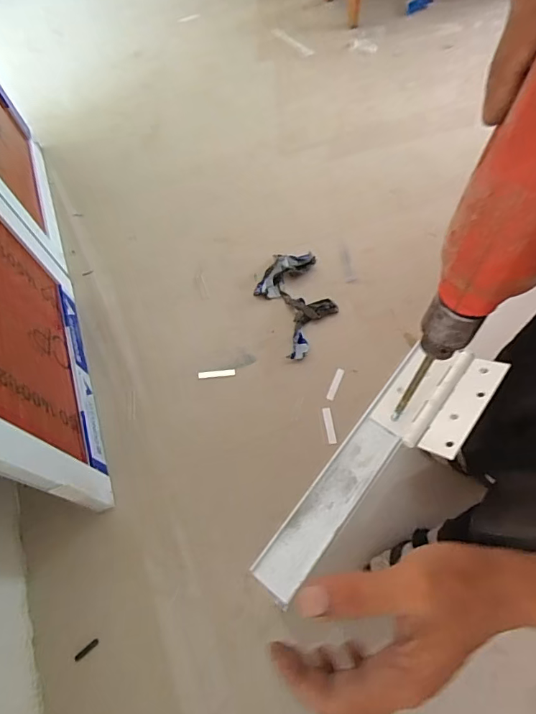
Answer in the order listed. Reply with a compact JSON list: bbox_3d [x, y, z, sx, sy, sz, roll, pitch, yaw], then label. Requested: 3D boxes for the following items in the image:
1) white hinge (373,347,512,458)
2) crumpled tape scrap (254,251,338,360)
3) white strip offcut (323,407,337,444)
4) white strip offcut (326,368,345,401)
[{"bbox_3d":[0.143,0.029,0.369,0.068,0.020,0.101,35,66,20],"label":"white hinge"},{"bbox_3d":[0.098,-0.177,1.392,0.217,0.033,0.370,-17,60,-8],"label":"crumpled tape scrap"},{"bbox_3d":[0.168,0.188,1.209,0.023,0.010,0.103,-7,59,-2],"label":"white strip offcut"},{"bbox_3d":[0.194,0.076,1.267,0.022,0.004,0.104,20,62,13],"label":"white strip offcut"}]

